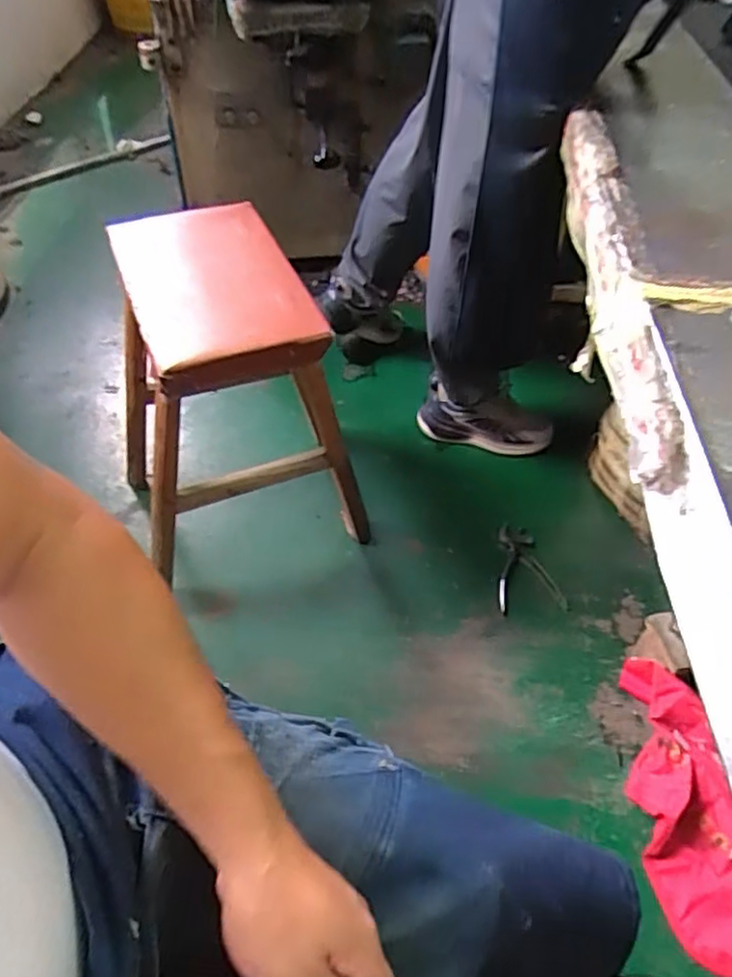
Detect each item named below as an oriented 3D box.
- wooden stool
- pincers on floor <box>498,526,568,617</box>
[{"bbox_3d":[-0.201,-0.131,1.123,0.334,0.504,0.400,-17,51,-17],"label":"wooden stool"},{"bbox_3d":[0.283,0.148,1.222,0.118,0.036,0.187,-5,49,-8],"label":"pincers on floor"}]

